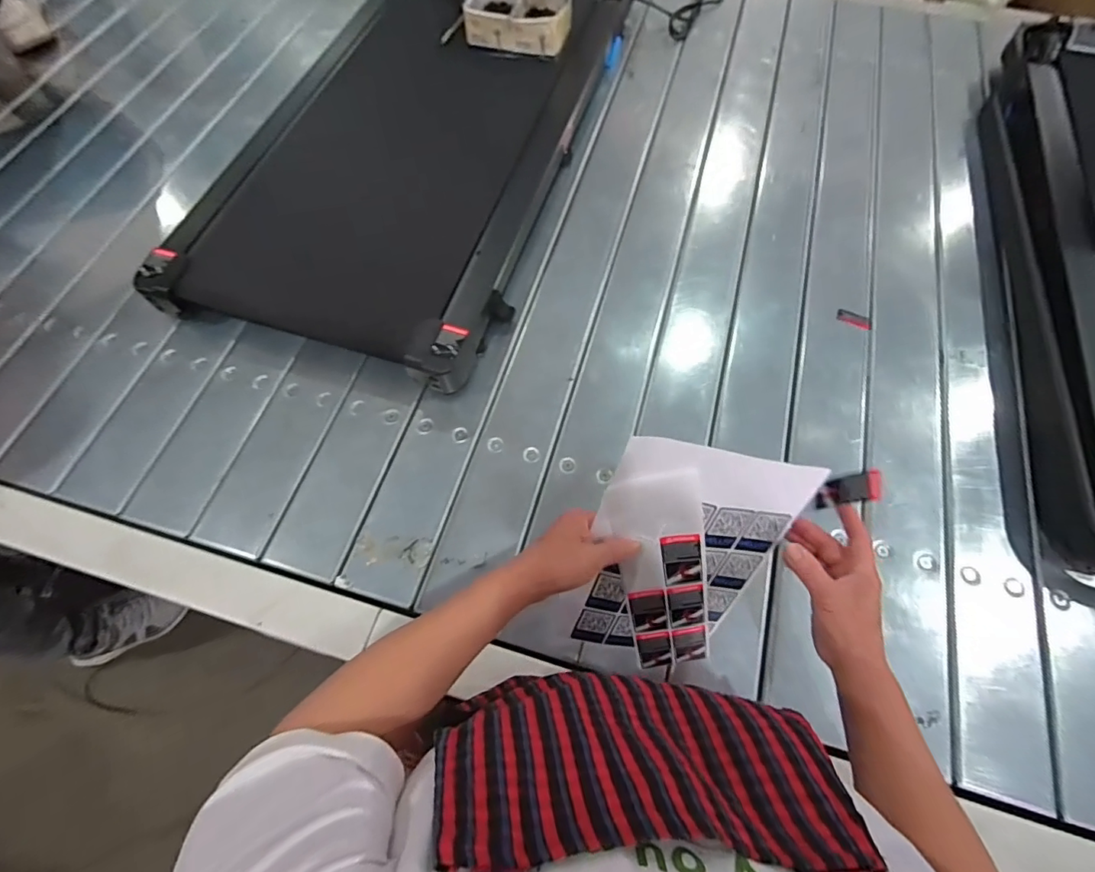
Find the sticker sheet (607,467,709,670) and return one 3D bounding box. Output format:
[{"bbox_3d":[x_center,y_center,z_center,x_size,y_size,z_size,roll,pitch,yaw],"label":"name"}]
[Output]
[{"bbox_3d":[0.112,0.139,0.498,0.076,0.267,0.009,-10,35,6],"label":"sticker sheet"}]

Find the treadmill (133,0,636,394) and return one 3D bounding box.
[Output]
[{"bbox_3d":[-0.188,-0.589,0.945,0.501,0.107,1.056,16,64,8],"label":"treadmill"}]

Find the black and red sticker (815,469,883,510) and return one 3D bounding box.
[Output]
[{"bbox_3d":[0.289,0.054,0.503,0.010,0.061,0.031,23,56,-36],"label":"black and red sticker"}]

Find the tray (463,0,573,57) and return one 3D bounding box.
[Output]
[{"bbox_3d":[-0.051,-0.762,0.951,0.186,0.077,0.115,10,65,3],"label":"tray"}]

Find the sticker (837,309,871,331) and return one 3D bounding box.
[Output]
[{"bbox_3d":[0.464,-0.177,0.788,0.049,0.004,0.026,17,64,9],"label":"sticker"}]

